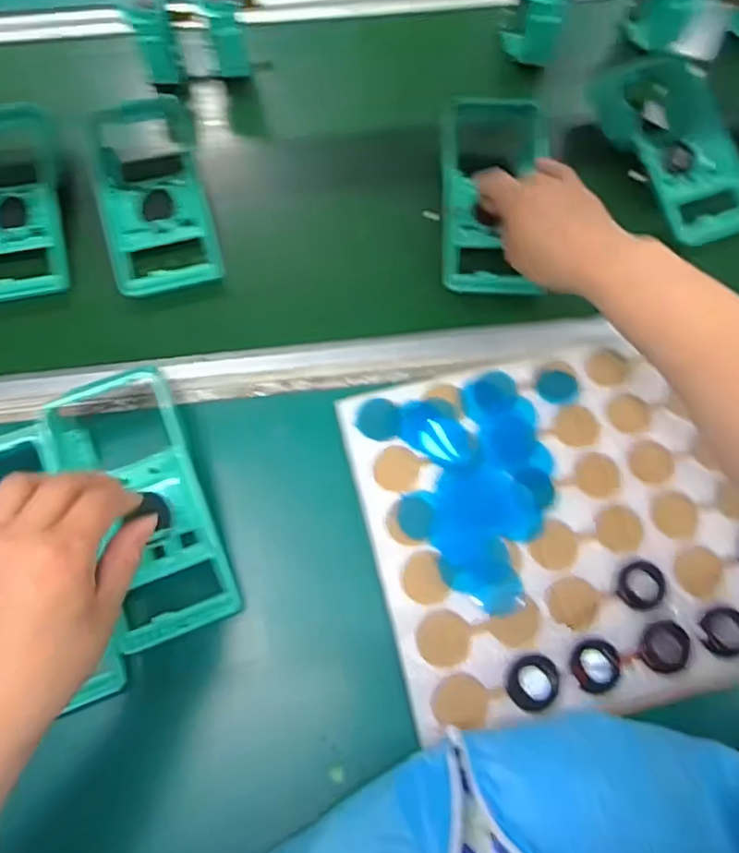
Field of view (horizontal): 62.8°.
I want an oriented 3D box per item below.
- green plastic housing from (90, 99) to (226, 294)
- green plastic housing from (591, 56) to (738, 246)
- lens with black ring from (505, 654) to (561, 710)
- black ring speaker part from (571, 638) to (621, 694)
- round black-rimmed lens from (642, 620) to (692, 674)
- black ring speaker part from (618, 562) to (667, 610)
[{"bbox_3d":[-0.183,-0.195,0.521,0.086,0.036,0.167,-13,85,-8],"label":"green plastic housing"},{"bbox_3d":[0.283,-0.258,0.547,0.109,0.050,0.188,-21,69,-9],"label":"green plastic housing"},{"bbox_3d":[0.102,0.159,0.376,0.030,0.004,0.032,23,69,9],"label":"lens with black ring"},{"bbox_3d":[0.143,0.151,0.381,0.030,0.004,0.031,13,68,5],"label":"black ring speaker part"},{"bbox_3d":[0.189,0.140,0.385,0.030,0.007,0.031,0,67,-1],"label":"round black-rimmed lens"},{"bbox_3d":[0.180,0.104,0.399,0.032,0.007,0.030,0,67,-1],"label":"black ring speaker part"}]

